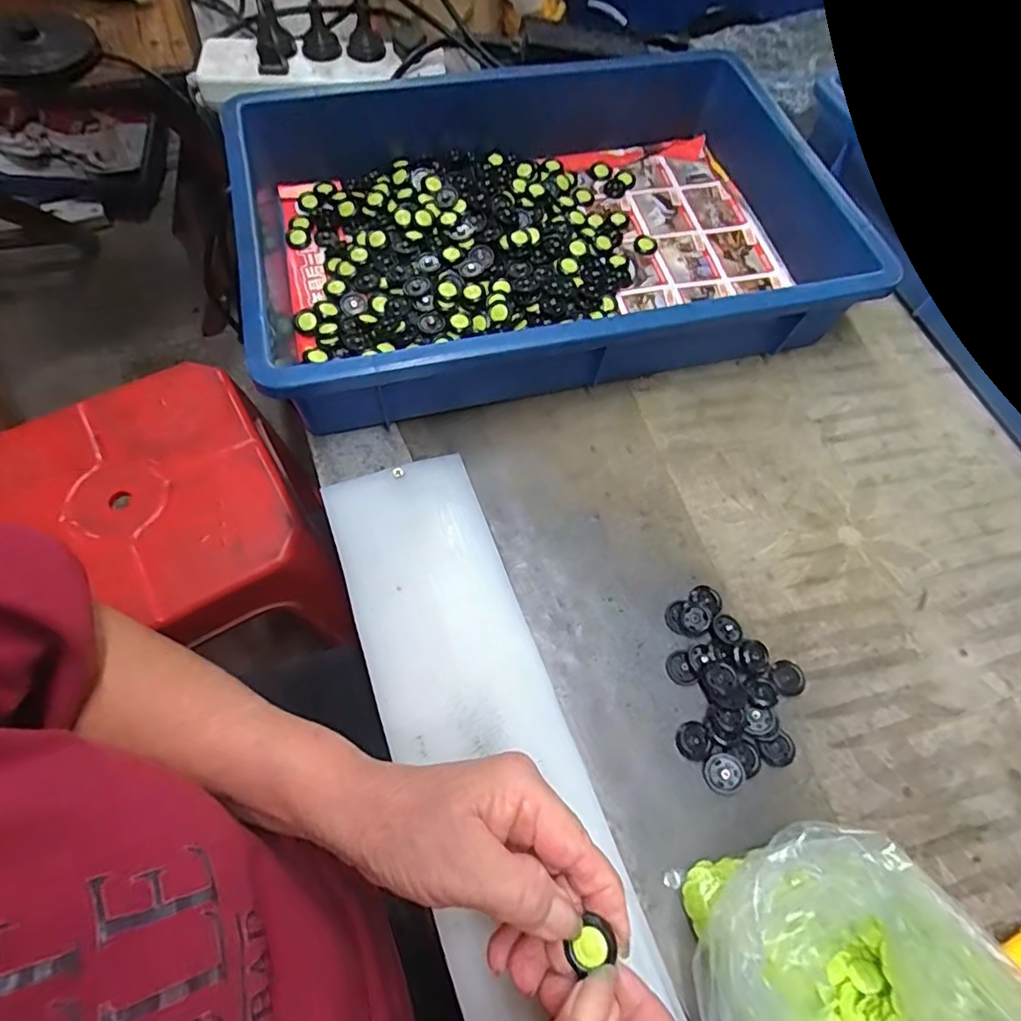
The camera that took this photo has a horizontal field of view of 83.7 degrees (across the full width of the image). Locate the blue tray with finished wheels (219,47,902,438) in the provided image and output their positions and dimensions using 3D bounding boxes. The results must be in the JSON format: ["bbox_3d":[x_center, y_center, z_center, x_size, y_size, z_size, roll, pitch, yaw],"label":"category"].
[{"bbox_3d":[0.021,-0.217,0.446,0.421,0.089,0.288,-12,66,-8],"label":"blue tray with finished wheels"}]

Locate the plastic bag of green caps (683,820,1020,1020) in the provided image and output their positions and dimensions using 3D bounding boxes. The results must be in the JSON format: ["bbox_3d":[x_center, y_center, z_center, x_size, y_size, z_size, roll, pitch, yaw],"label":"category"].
[{"bbox_3d":[0.147,0.218,0.243,0.123,0.058,0.147,-37,72,-18],"label":"plastic bag of green caps"}]

